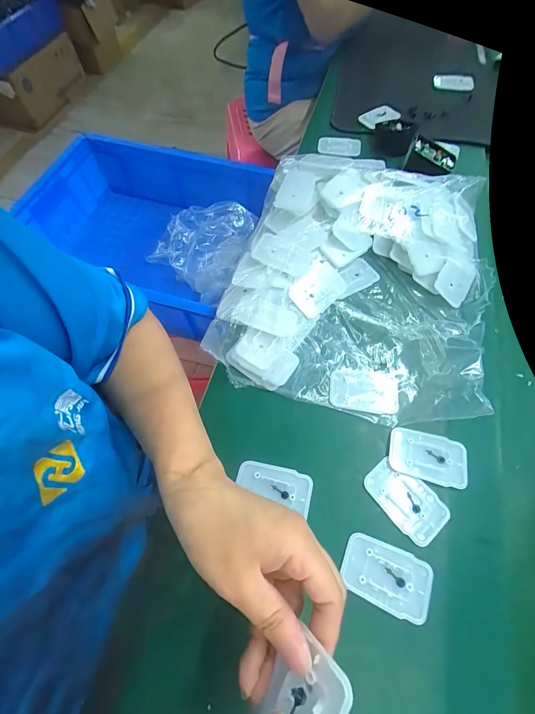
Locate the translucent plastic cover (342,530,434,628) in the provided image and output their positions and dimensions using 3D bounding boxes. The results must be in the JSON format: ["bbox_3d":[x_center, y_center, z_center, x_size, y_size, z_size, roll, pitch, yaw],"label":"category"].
[{"bbox_3d":[0.098,0.179,0.257,0.069,0.006,0.045,22,65,11],"label":"translucent plastic cover"}]

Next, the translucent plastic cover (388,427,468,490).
[{"bbox_3d":[0.152,0.094,0.297,0.068,0.008,0.043,15,64,8],"label":"translucent plastic cover"}]

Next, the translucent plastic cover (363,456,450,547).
[{"bbox_3d":[0.124,0.127,0.281,0.044,0.005,0.069,-36,68,-16],"label":"translucent plastic cover"}]

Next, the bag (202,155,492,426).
[{"bbox_3d":[0.108,-0.104,0.366,0.275,0.045,0.326,16,64,8],"label":"bag"}]

